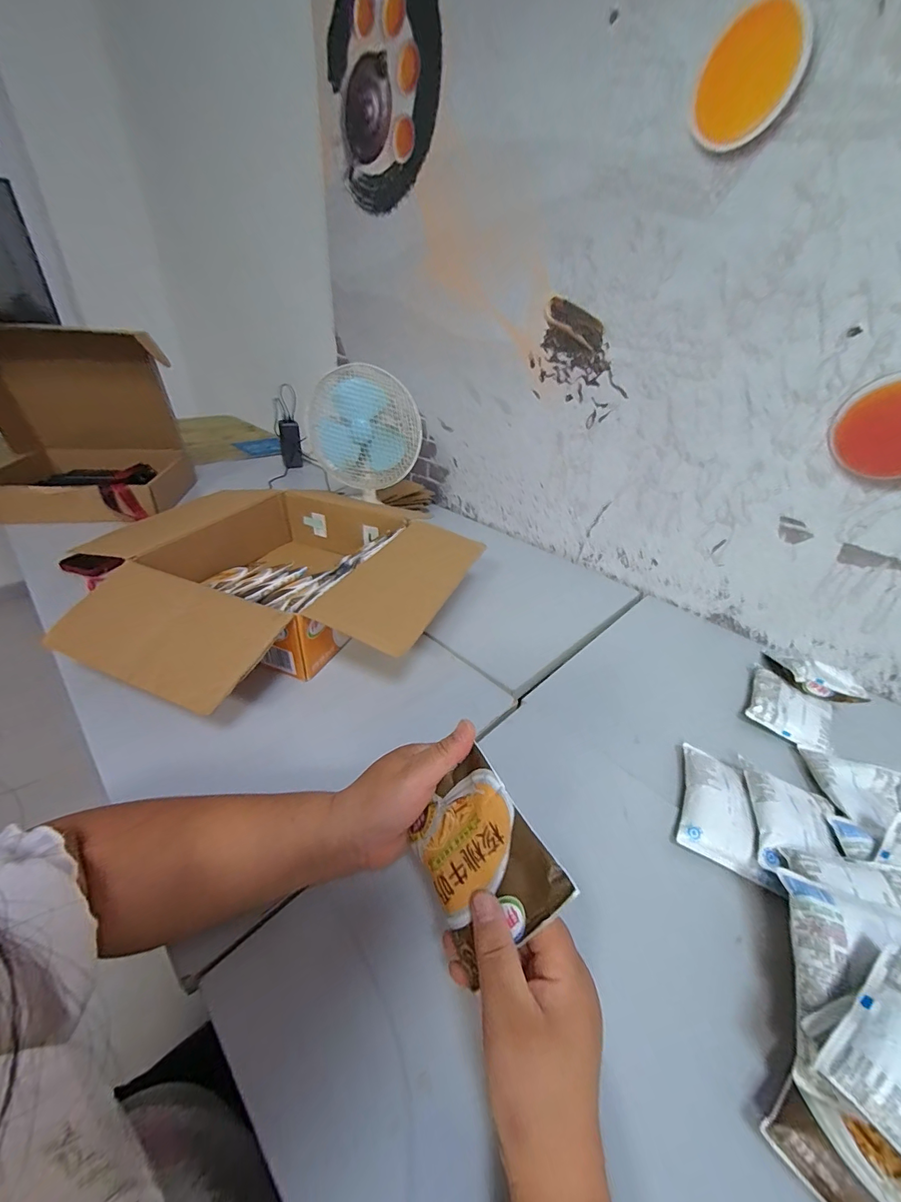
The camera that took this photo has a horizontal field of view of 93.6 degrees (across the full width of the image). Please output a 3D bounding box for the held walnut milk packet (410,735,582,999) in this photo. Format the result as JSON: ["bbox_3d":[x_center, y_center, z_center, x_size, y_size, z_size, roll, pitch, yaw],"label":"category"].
[{"bbox_3d":[0.017,0.172,0.292,0.084,0.014,0.112,-46,43,2],"label":"held walnut milk packet"}]

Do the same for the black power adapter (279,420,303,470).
[{"bbox_3d":[-0.498,-0.485,1.319,0.058,0.136,0.042,-13,38,-24],"label":"black power adapter"}]

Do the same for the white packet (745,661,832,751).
[{"bbox_3d":[0.445,0.143,0.557,0.090,0.024,0.107,28,41,30],"label":"white packet"}]

